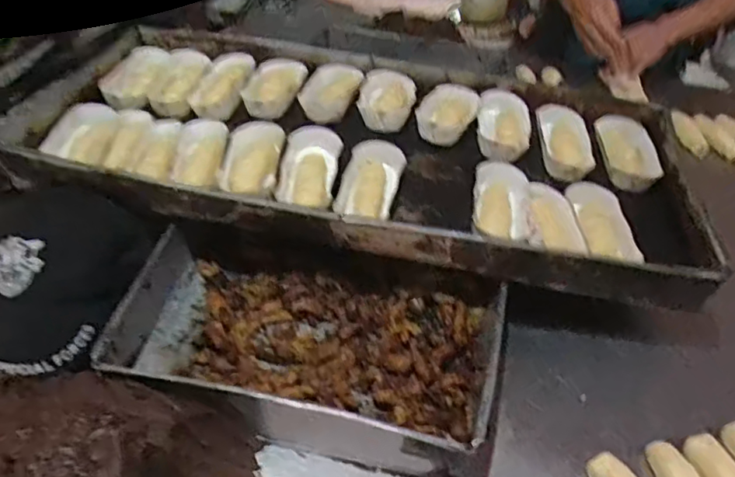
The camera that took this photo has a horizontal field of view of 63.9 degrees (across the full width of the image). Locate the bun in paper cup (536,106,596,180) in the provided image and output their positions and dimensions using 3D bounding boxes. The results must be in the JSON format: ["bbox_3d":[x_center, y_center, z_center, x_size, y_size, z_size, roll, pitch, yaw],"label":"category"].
[{"bbox_3d":[0.279,-0.137,0.833,0.060,0.034,0.130,-1,58,-6],"label":"bun in paper cup"}]

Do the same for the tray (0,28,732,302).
[{"bbox_3d":[-0.003,-0.133,0.774,0.788,0.060,0.409,10,43,5],"label":"tray"}]

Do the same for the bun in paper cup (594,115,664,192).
[{"bbox_3d":[0.360,-0.118,0.820,0.071,0.037,0.139,8,43,3],"label":"bun in paper cup"}]

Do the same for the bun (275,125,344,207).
[{"bbox_3d":[-0.067,-0.084,0.702,0.068,0.035,0.119,7,43,2],"label":"bun"}]

